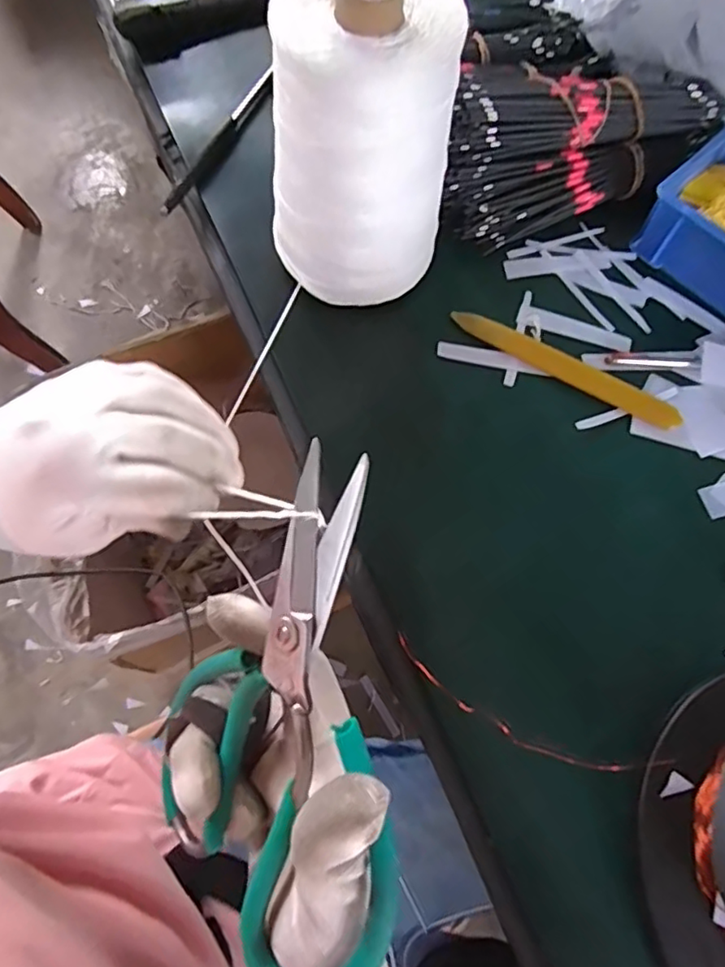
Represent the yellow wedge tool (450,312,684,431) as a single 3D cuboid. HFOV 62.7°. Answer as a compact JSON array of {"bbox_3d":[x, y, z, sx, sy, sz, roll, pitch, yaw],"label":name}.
[{"bbox_3d":[0.138,-0.080,0.404,0.161,0.005,0.022,29,71,8],"label":"yellow wedge tool"}]

